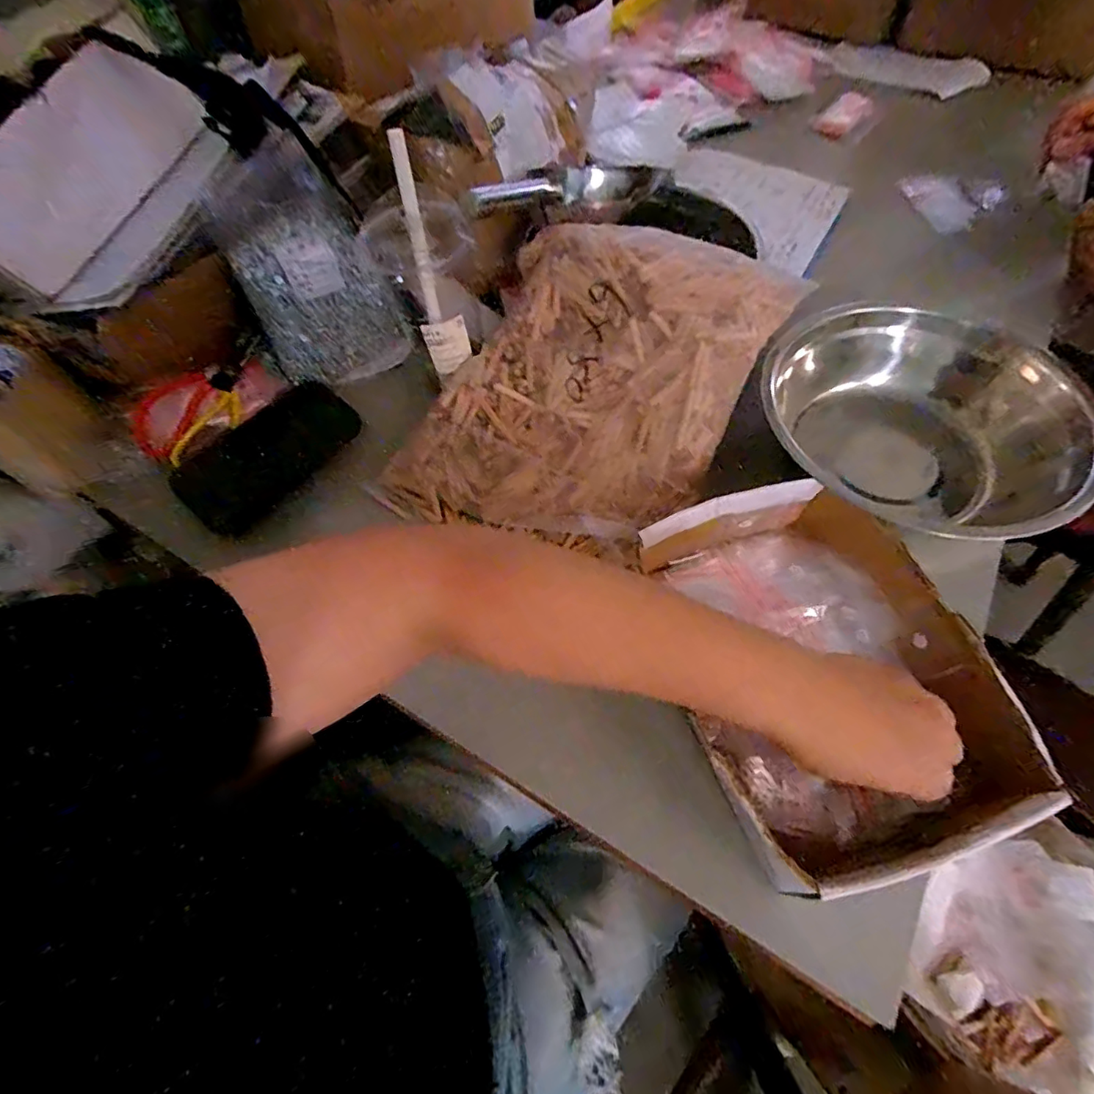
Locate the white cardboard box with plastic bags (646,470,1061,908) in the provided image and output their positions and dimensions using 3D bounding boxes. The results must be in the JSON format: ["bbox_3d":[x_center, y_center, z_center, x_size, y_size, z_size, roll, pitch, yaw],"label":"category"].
[{"bbox_3d":[0.182,0.076,0.370,0.157,0.060,0.243,-18,61,-7],"label":"white cardboard box with plastic bags"}]

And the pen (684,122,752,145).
[{"bbox_3d":[0.261,-0.632,0.817,0.105,0.009,0.013,-16,61,-6],"label":"pen"}]

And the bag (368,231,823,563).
[{"bbox_3d":[0.034,-0.136,0.476,0.244,0.050,0.323,32,96,7],"label":"bag"}]

